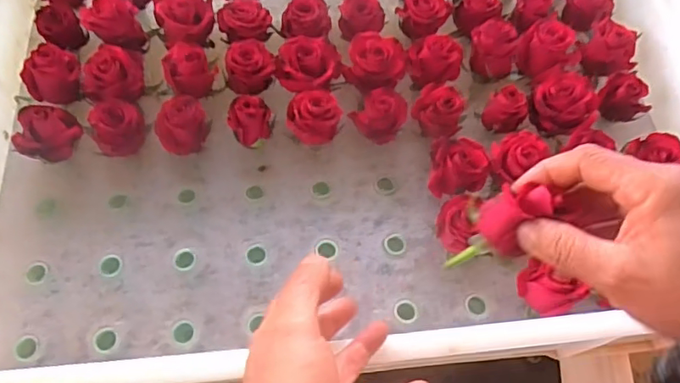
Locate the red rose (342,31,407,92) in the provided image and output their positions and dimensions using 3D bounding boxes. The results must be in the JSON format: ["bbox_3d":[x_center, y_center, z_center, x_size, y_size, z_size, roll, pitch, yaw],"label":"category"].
[{"bbox_3d":[0.032,-0.116,0.485,0.055,0.035,0.051,1,63,-3],"label":"red rose"}]

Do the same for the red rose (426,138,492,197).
[{"bbox_3d":[0.097,-0.017,0.451,0.047,0.047,0.042,10,63,2],"label":"red rose"}]

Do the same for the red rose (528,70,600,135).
[{"bbox_3d":[0.197,-0.079,0.472,0.052,0.042,0.043,41,68,16],"label":"red rose"}]

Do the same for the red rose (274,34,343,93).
[{"bbox_3d":[-0.028,-0.108,0.478,0.057,0.040,0.055,3,63,-2],"label":"red rose"}]

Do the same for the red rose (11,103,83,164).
[{"bbox_3d":[-0.241,-0.046,0.444,0.038,0.046,0.045,24,64,9],"label":"red rose"}]

